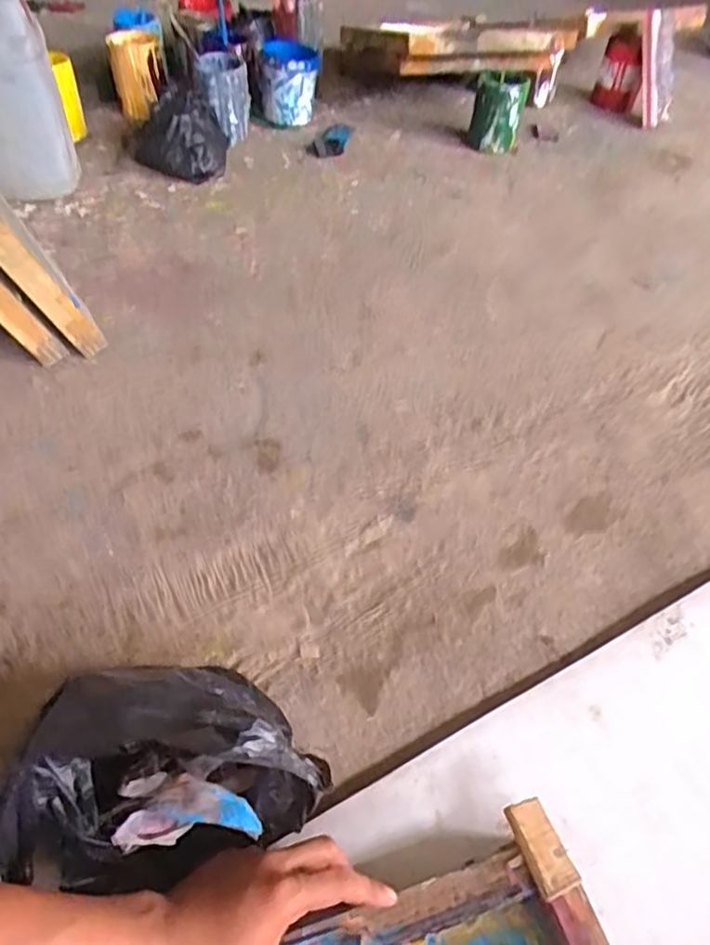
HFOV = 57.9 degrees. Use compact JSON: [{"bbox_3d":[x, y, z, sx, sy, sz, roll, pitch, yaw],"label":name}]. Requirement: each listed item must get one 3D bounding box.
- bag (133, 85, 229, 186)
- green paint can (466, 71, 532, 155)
[{"bbox_3d":[-0.330,-0.623,1.189,0.175,0.120,0.182,-3,51,-5],"label":"bag"},{"bbox_3d":[0.287,-0.725,1.293,0.102,0.131,0.091,21,53,14],"label":"green paint can"}]

